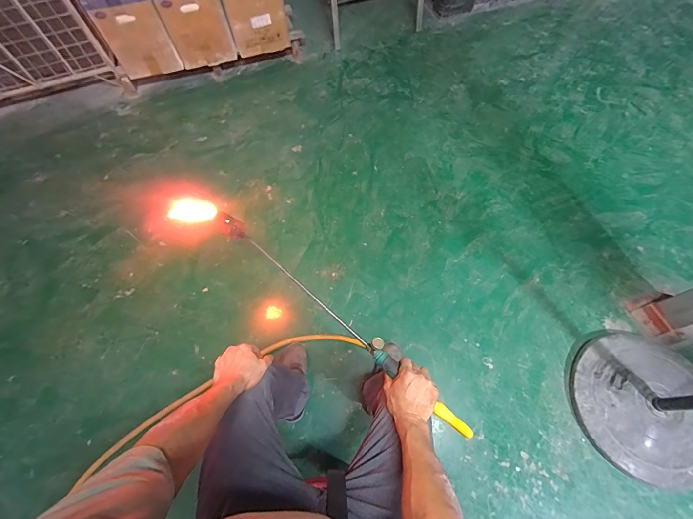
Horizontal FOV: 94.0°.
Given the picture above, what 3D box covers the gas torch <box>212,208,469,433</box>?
[{"bbox_3d":[-0.052,0.105,0.710,0.744,0.066,0.043,37,70,21],"label":"gas torch"}]

